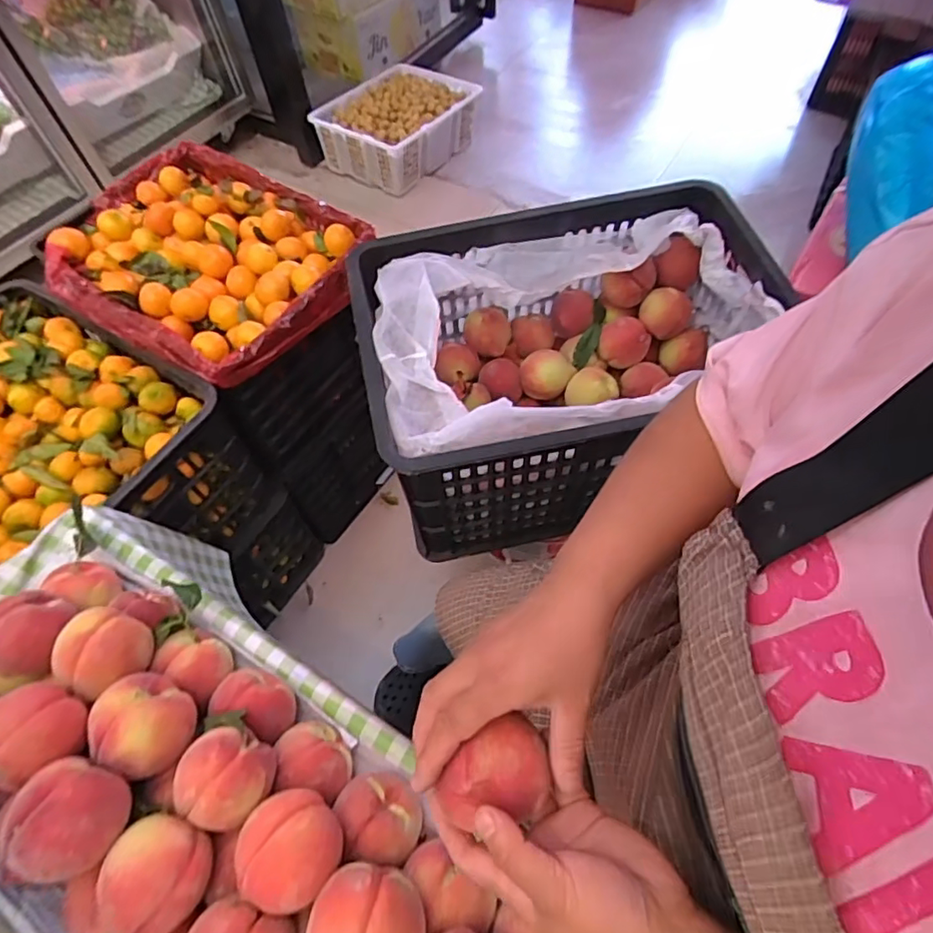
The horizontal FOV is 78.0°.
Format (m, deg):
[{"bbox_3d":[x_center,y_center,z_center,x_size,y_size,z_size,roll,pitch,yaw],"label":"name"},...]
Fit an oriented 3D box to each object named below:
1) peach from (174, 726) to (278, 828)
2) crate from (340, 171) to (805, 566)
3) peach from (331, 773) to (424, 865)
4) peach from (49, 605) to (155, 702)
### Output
[{"bbox_3d":[-0.176,0.232,0.425,0.064,0.052,0.059,-2,59,3],"label":"peach"},{"bbox_3d":[0.125,-0.127,0.767,0.482,0.271,0.344,-13,59,-4],"label":"crate"},{"bbox_3d":[-0.068,0.267,0.443,0.065,0.049,0.058,3,59,6],"label":"peach"},{"bbox_3d":[-0.293,0.153,0.470,0.059,0.056,0.062,-2,59,3],"label":"peach"}]

